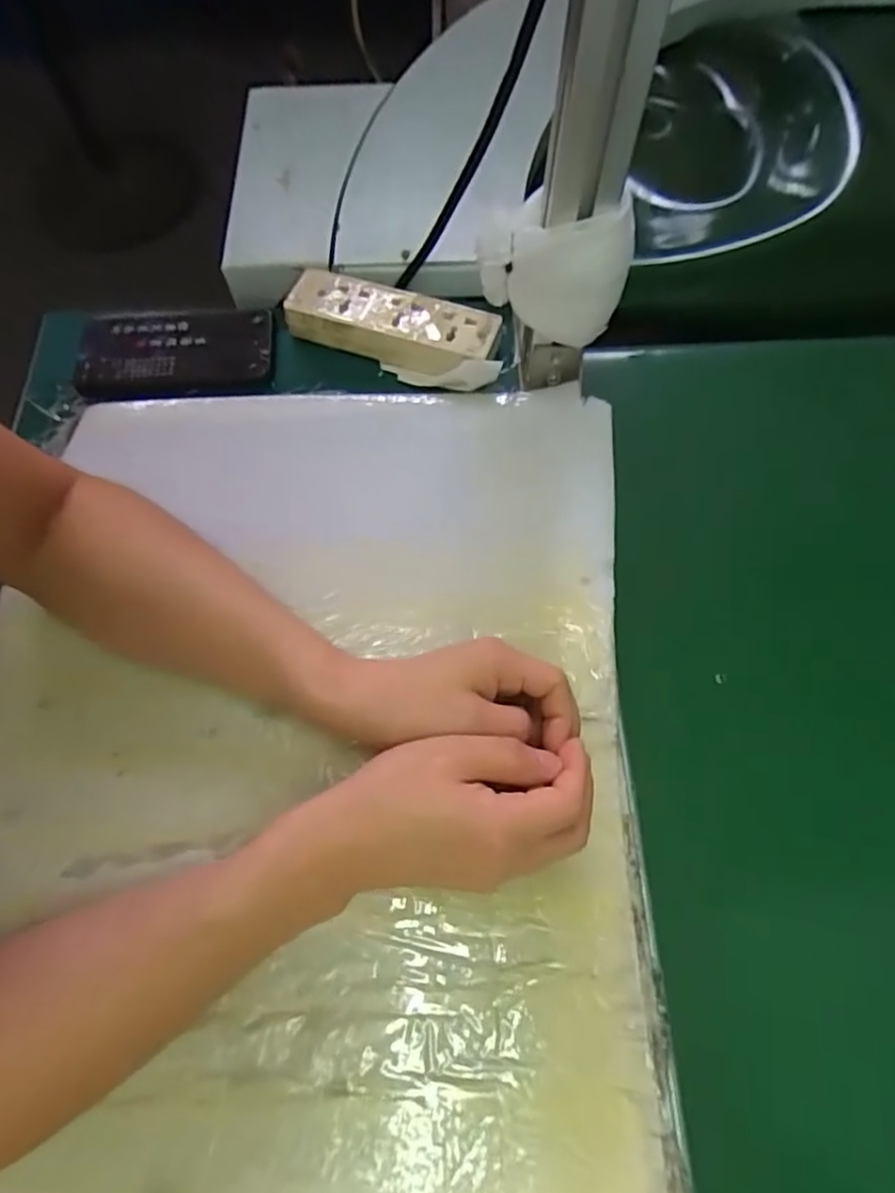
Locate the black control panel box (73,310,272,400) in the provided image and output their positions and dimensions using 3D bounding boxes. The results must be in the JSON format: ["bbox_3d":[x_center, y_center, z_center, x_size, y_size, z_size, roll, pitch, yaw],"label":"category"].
[{"bbox_3d":[-0.230,-0.201,0.535,0.165,0.017,0.098,1,66,0],"label":"black control panel box"}]

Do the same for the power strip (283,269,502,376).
[{"bbox_3d":[-0.046,-0.220,0.522,0.171,0.032,0.052,20,68,8],"label":"power strip"}]

